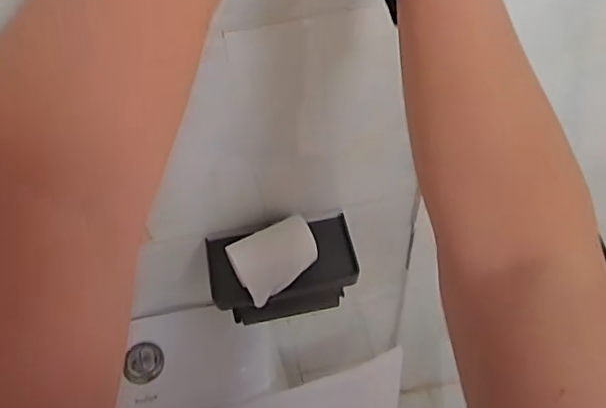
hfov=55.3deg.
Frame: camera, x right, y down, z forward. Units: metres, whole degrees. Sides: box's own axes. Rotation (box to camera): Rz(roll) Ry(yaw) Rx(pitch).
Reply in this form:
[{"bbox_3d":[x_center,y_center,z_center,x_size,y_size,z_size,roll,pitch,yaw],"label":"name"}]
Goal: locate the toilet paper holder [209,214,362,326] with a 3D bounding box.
[{"bbox_3d":[-0.024,0.085,0.716,0.178,0.093,0.104,-10,56,-3],"label":"toilet paper holder"}]

